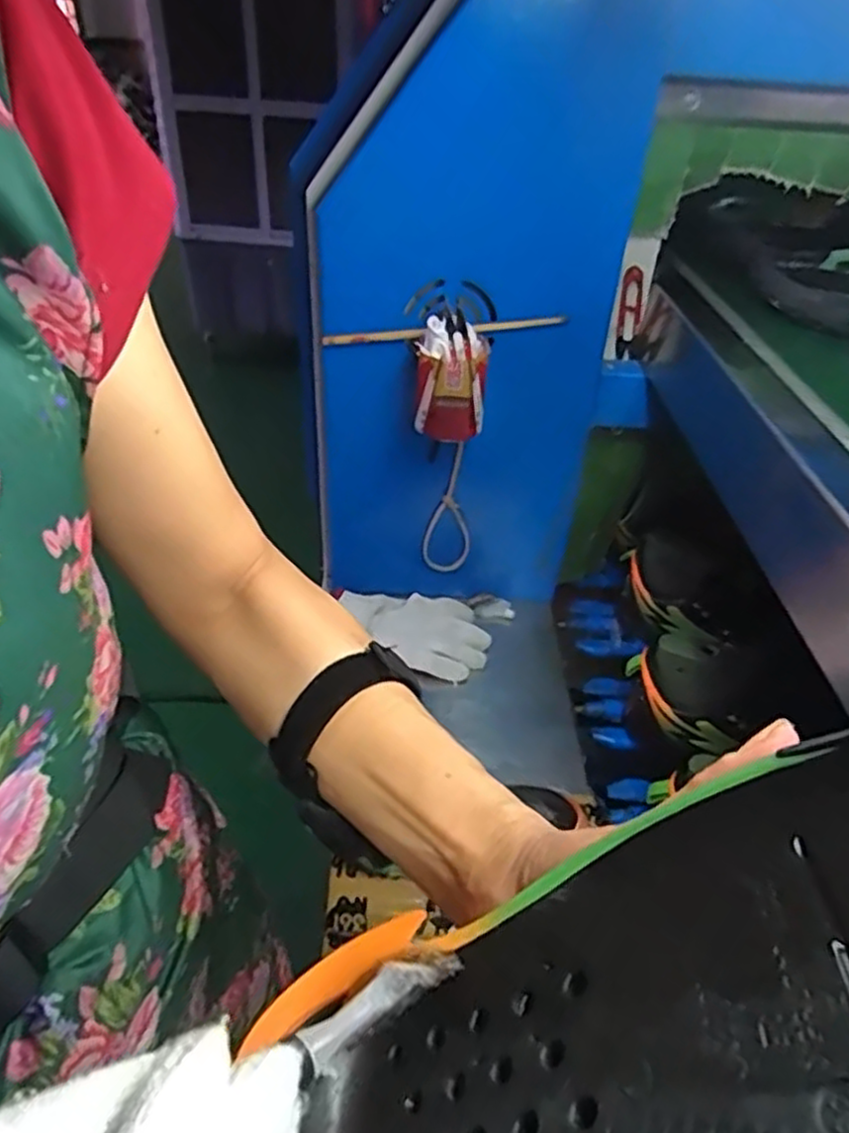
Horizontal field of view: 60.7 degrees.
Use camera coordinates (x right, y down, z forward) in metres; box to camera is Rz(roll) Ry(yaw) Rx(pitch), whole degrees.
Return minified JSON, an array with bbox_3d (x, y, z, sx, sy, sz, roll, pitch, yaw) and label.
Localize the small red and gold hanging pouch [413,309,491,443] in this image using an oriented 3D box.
[{"bbox_3d":[0.024,-0.177,0.685,0.064,0.107,0.053,0,36,-4],"label":"small red and gold hanging pouch"}]

